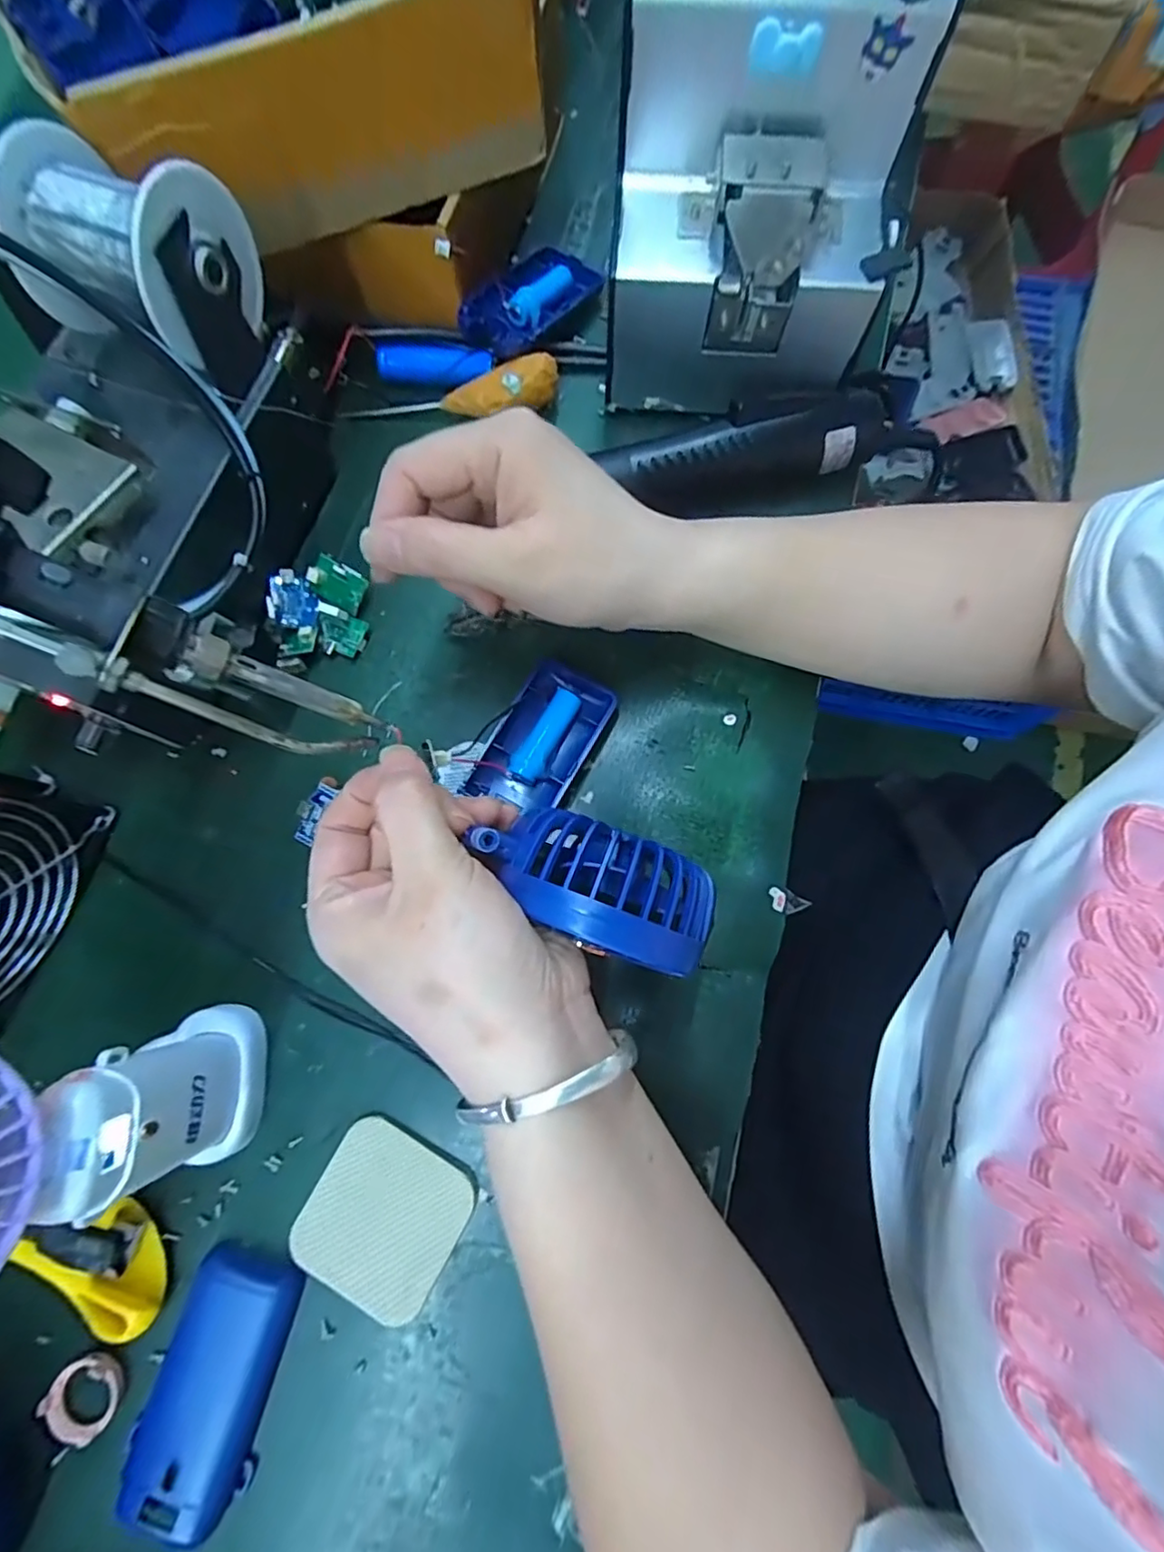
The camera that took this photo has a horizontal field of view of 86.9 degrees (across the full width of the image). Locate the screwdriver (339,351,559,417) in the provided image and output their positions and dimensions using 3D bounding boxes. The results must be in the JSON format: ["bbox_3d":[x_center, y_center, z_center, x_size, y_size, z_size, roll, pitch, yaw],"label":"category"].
[{"bbox_3d":[-0.075,-0.220,0.350,0.122,0.025,0.026,-1,76,2],"label":"screwdriver"}]

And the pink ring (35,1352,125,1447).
[{"bbox_3d":[-0.205,0.256,0.252,0.031,0.005,0.028,-40,78,-7],"label":"pink ring"}]

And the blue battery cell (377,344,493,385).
[{"bbox_3d":[-0.085,-0.237,0.353,0.065,0.014,0.014,4,77,3],"label":"blue battery cell"}]

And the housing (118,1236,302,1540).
[{"bbox_3d":[-0.151,0.246,0.250,0.049,0.015,0.091,11,77,4],"label":"housing"}]

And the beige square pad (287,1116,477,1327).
[{"bbox_3d":[-0.086,0.192,0.267,0.064,0.004,0.065,28,79,8],"label":"beige square pad"}]

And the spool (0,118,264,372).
[{"bbox_3d":[-0.181,-0.207,0.244,0.075,0.055,0.063,13,77,5],"label":"spool"}]

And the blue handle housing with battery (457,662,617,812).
[{"bbox_3d":[-0.017,-0.020,0.307,0.043,0.021,0.078,29,79,8],"label":"blue handle housing with battery"}]

